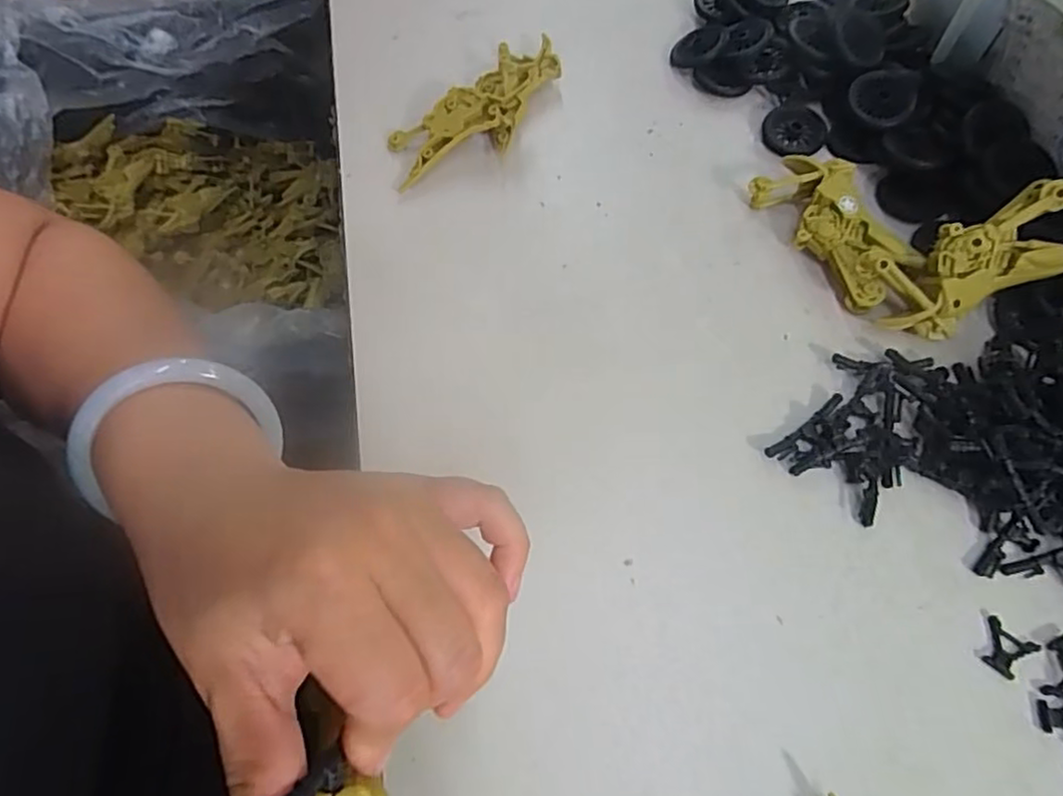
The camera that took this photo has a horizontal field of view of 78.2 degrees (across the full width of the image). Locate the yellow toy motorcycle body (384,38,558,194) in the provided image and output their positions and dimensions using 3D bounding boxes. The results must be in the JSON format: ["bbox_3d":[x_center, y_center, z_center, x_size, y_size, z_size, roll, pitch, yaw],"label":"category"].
[{"bbox_3d":[-0.032,-0.183,0.410,0.063,0.032,0.137,39,72,19],"label":"yellow toy motorcycle body"}]

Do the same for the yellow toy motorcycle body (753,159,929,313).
[{"bbox_3d":[0.166,-0.093,0.358,0.046,0.026,0.095,-28,66,-10],"label":"yellow toy motorcycle body"}]

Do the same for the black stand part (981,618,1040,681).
[{"bbox_3d":[0.197,0.104,0.271,0.019,0.004,0.020,36,72,18],"label":"black stand part"}]

